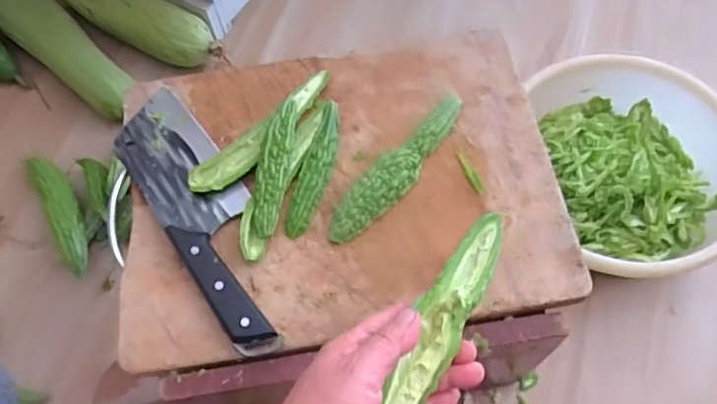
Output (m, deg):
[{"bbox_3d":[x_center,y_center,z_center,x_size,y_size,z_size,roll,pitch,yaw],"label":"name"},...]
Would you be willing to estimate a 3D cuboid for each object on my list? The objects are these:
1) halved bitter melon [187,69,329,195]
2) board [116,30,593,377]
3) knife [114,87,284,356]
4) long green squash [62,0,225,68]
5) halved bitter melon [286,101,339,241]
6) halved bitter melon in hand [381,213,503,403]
[{"bbox_3d":[-0.087,-0.067,0.577,0.032,0.019,0.173,38,70,19],"label":"halved bitter melon"},{"bbox_3d":[-0.020,-0.017,0.561,0.389,0.025,0.281,-9,66,-3],"label":"board"},{"bbox_3d":[-0.140,0.005,0.547,0.079,0.021,0.279,-33,66,-14],"label":"knife"},{"bbox_3d":[-0.336,-0.282,0.922,0.285,0.105,0.074,29,69,14],"label":"long green squash"},{"bbox_3d":[-0.039,-0.030,0.563,0.027,0.015,0.134,14,64,9],"label":"halved bitter melon"},{"bbox_3d":[0.052,0.078,0.389,0.030,0.025,0.172,26,67,13],"label":"halved bitter melon in hand"}]

